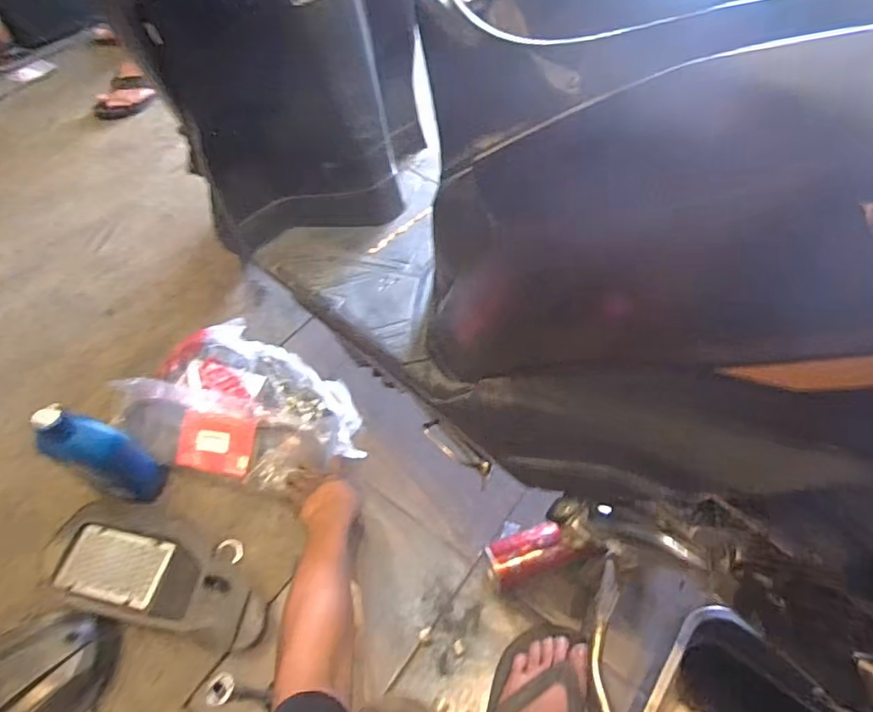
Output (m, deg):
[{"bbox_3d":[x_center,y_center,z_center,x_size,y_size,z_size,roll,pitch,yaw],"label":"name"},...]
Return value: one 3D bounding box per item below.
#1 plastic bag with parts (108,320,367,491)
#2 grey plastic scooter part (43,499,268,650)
[{"bbox_3d":[-0.328,0.093,0.931,0.391,0.060,0.257,21,59,17],"label":"plastic bag with parts"},{"bbox_3d":[-0.406,0.310,0.791,0.354,0.035,0.155,14,57,13],"label":"grey plastic scooter part"}]

